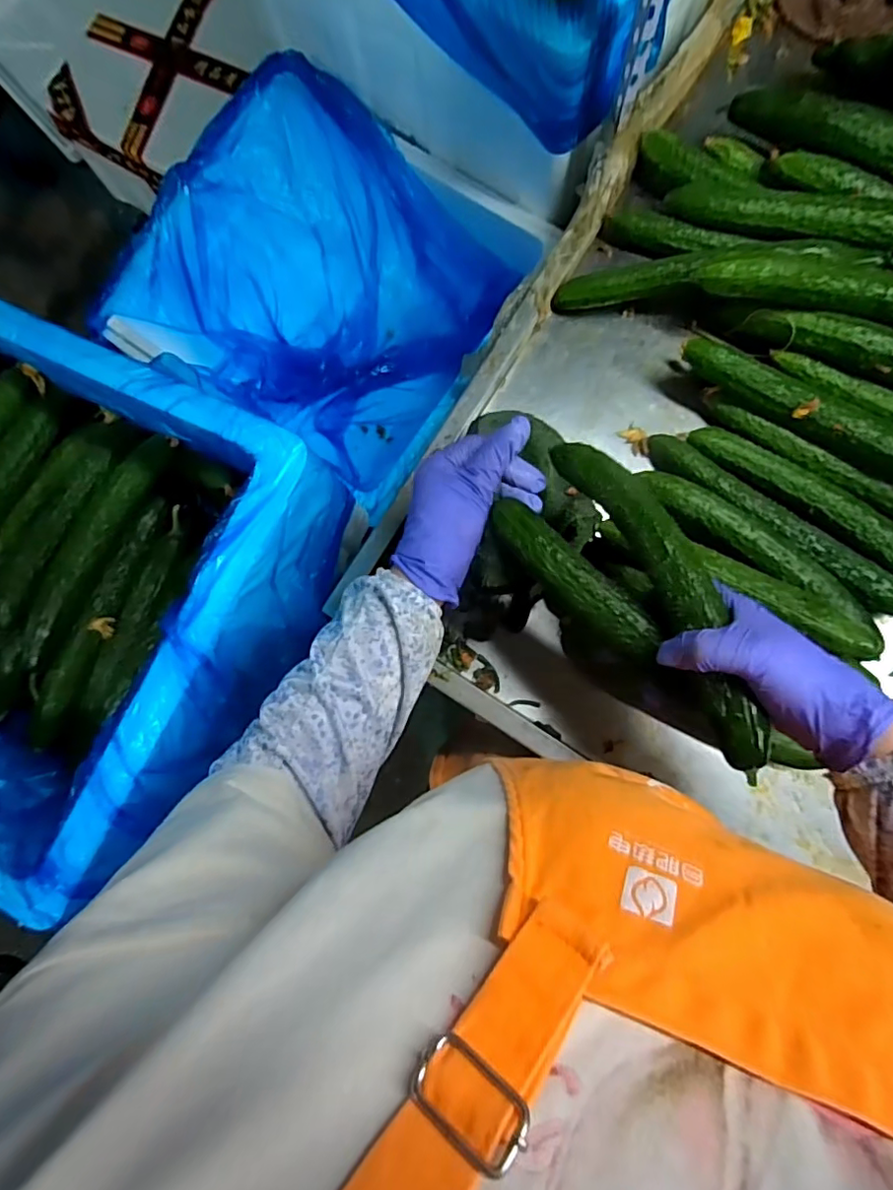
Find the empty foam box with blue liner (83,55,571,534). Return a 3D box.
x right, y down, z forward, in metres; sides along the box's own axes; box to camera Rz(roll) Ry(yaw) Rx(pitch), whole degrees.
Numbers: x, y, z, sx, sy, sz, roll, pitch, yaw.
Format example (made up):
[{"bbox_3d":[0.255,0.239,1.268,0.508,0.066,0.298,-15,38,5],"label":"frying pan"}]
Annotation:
[{"bbox_3d":[-0.159,-0.362,0.727,0.394,0.217,0.390,42,87,6],"label":"empty foam box with blue liner"}]

